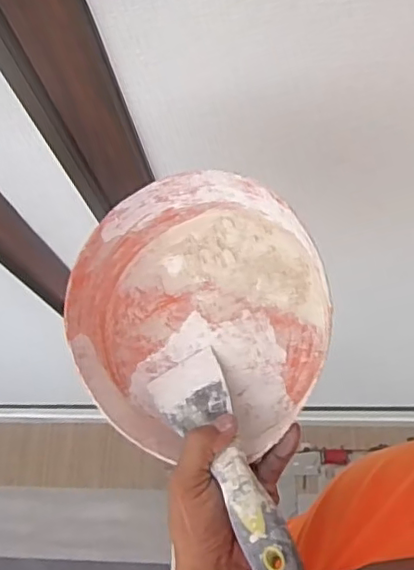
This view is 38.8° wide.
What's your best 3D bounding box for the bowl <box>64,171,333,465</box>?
[{"bbox_3d":[-0.001,0.033,0.476,0.221,0.090,0.221,-1,84,11],"label":"bowl"}]

